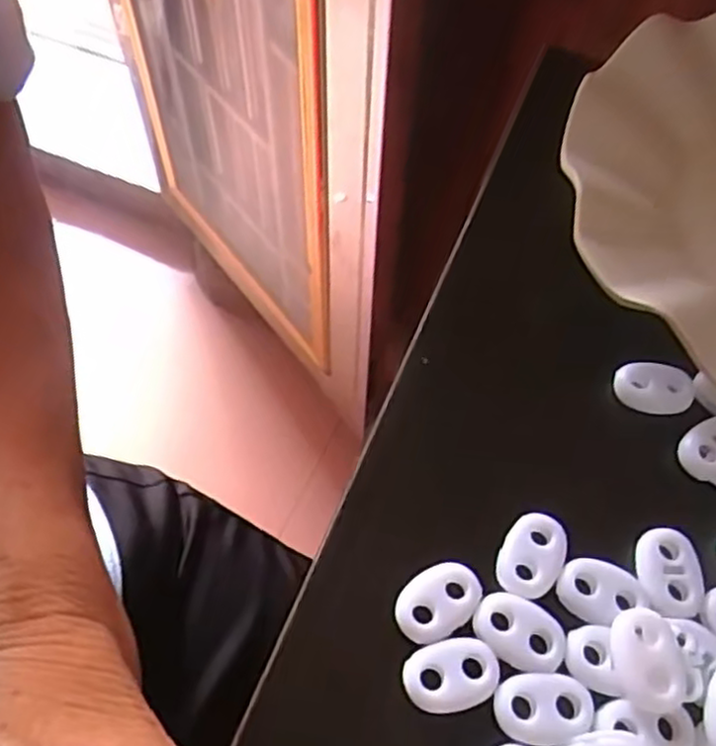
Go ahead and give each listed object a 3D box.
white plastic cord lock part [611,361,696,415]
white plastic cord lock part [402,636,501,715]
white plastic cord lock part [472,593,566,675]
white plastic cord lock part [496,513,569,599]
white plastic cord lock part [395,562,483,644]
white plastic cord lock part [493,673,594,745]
[{"bbox_3d":[0.088,0.004,0.217,0.022,0.007,0.014,16,59,9],"label":"white plastic cord lock part"},{"bbox_3d":[0.022,0.071,0.172,0.022,0.004,0.015,-14,60,-9],"label":"white plastic cord lock part"},{"bbox_3d":[0.040,0.063,0.177,0.022,0.004,0.015,29,62,16],"label":"white plastic cord lock part"},{"bbox_3d":[0.045,0.047,0.187,0.015,0.004,0.022,24,61,13],"label":"white plastic cord lock part"},{"bbox_3d":[0.020,0.056,0.179,0.022,0.004,0.015,-36,66,-21],"label":"white plastic cord lock part"},{"bbox_3d":[0.043,0.077,0.168,0.022,0.004,0.015,0,58,-1],"label":"white plastic cord lock part"}]

